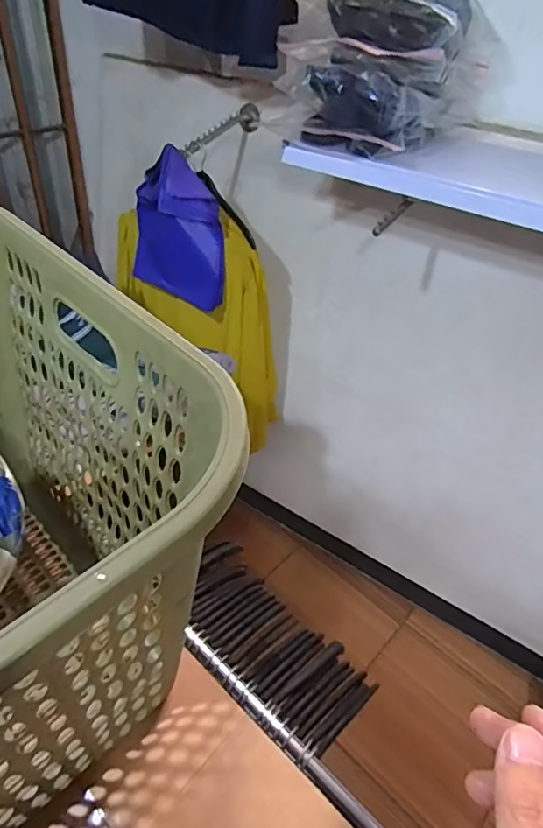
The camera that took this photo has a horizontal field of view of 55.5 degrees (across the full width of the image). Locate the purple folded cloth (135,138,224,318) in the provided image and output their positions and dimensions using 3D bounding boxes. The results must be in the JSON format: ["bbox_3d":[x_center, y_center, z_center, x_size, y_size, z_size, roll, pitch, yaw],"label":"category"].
[{"bbox_3d":[-0.229,-0.446,1.244,0.124,0.336,0.227,-24,50,-29],"label":"purple folded cloth"}]

